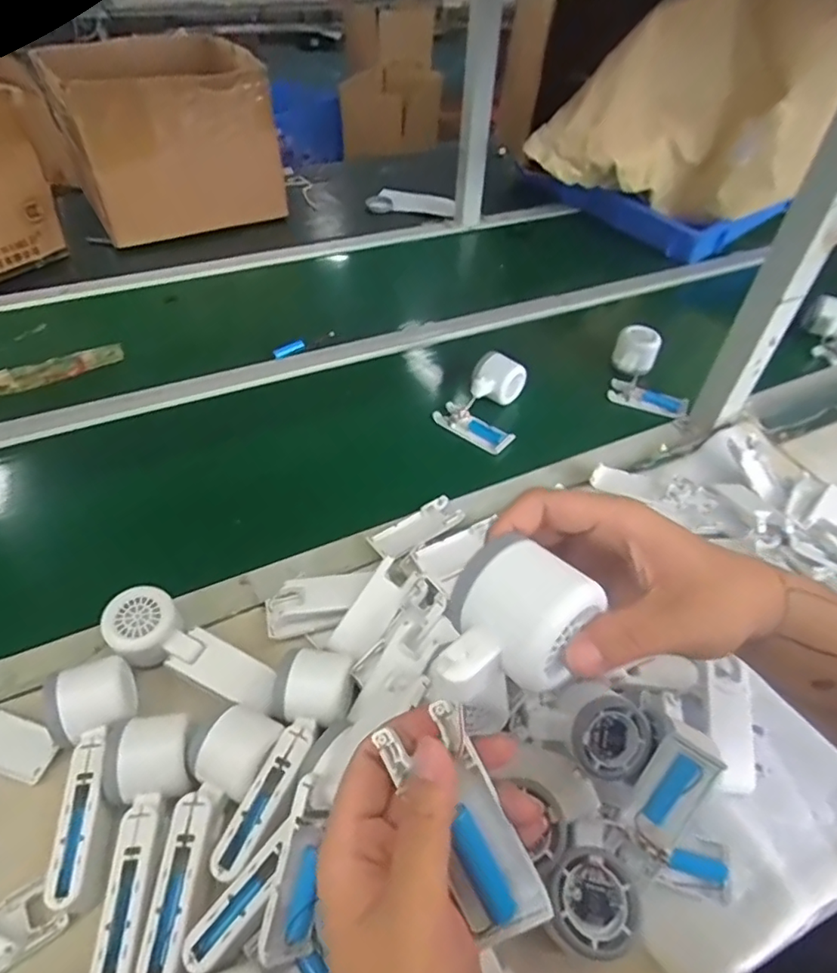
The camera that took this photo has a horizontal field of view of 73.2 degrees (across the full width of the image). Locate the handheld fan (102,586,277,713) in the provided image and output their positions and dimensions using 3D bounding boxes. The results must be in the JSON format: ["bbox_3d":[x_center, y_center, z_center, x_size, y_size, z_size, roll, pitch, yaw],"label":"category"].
[{"bbox_3d":[-0.190,0.144,0.473,0.154,0.049,0.056,23,50,18],"label":"handheld fan"}]

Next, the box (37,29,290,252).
[{"bbox_3d":[-0.480,-0.658,1.080,0.357,0.271,0.260,-22,52,-22],"label":"box"}]

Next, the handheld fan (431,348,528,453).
[{"bbox_3d":[0.087,-0.115,0.743,0.108,0.063,0.131,20,49,14],"label":"handheld fan"}]

